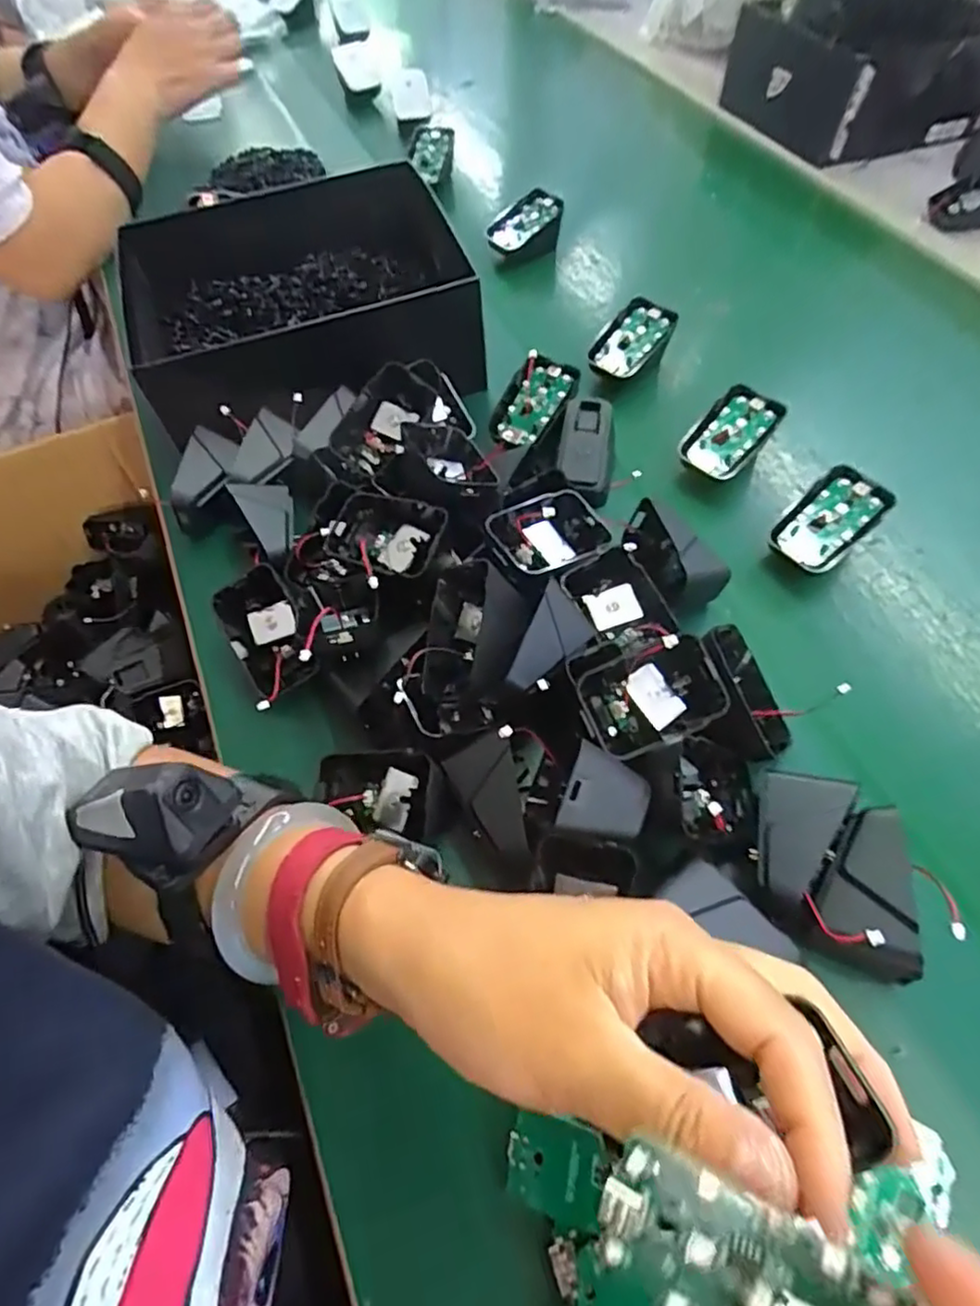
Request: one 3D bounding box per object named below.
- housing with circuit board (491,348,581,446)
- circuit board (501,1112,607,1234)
[{"bbox_3d":[0.029,-0.171,0.440,0.043,0.023,0.069,40,87,26],"label":"housing with circuit board"},{"bbox_3d":[0.024,0.197,0.247,0.036,0.004,0.030,1,66,23],"label":"circuit board"}]

